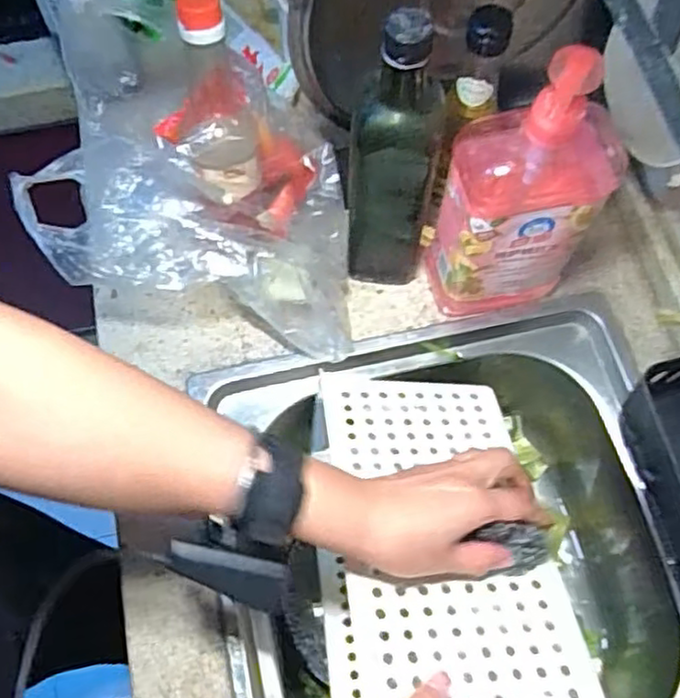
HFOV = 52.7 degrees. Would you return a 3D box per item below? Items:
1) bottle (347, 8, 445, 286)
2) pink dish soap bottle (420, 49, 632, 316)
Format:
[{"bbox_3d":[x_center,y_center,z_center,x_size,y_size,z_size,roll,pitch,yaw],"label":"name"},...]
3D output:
[{"bbox_3d":[0.040,-0.149,0.557,0.070,0.272,0.065,-1,67,1],"label":"bottle"},{"bbox_3d":[0.139,-0.115,0.555,0.127,0.281,0.076,-4,67,-1],"label":"pink dish soap bottle"}]

